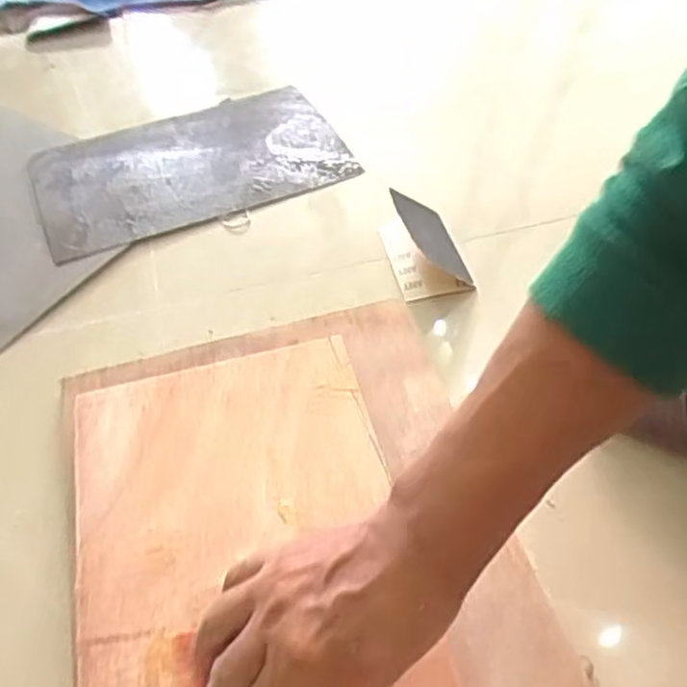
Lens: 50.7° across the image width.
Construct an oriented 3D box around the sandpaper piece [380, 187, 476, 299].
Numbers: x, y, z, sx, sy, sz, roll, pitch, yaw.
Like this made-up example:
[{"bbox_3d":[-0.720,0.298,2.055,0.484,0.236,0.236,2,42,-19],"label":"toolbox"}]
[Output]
[{"bbox_3d":[0.076,-0.097,0.696,0.067,0.048,0.115,-12,48,-8],"label":"sandpaper piece"}]

